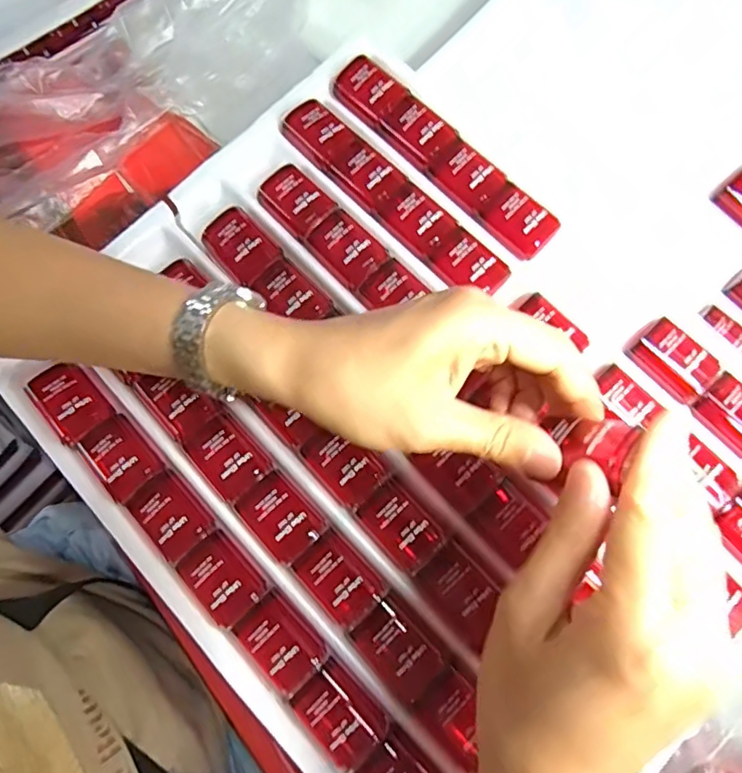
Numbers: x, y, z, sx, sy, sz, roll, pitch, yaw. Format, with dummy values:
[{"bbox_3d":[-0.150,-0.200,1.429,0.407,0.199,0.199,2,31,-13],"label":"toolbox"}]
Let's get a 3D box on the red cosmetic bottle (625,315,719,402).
[{"bbox_3d":[0.161,-0.015,0.295,0.031,0.012,0.043,-43,81,-7],"label":"red cosmetic bottle"}]

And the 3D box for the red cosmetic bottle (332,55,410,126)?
[{"bbox_3d":[0.000,-0.180,0.333,0.028,0.011,0.043,-43,81,-7],"label":"red cosmetic bottle"}]

